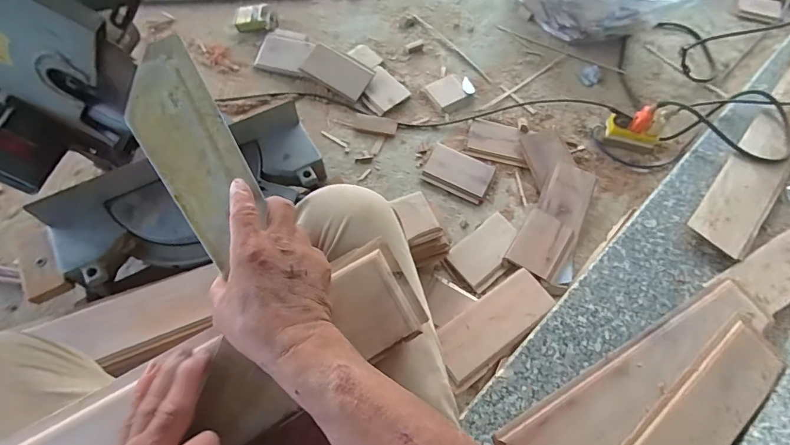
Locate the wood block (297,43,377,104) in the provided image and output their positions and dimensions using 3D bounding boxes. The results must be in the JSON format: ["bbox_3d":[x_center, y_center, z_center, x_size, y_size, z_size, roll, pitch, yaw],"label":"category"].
[{"bbox_3d":[-0.130,-0.344,0.959,0.153,0.011,0.091,33,87,5],"label":"wood block"}]

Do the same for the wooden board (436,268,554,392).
[{"bbox_3d":[0.169,0.176,0.723,0.224,0.010,0.103,-33,55,-11],"label":"wooden board"}]

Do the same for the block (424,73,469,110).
[{"bbox_3d":[0.121,-0.305,0.976,0.087,0.014,0.074,-28,68,-16],"label":"block"}]

